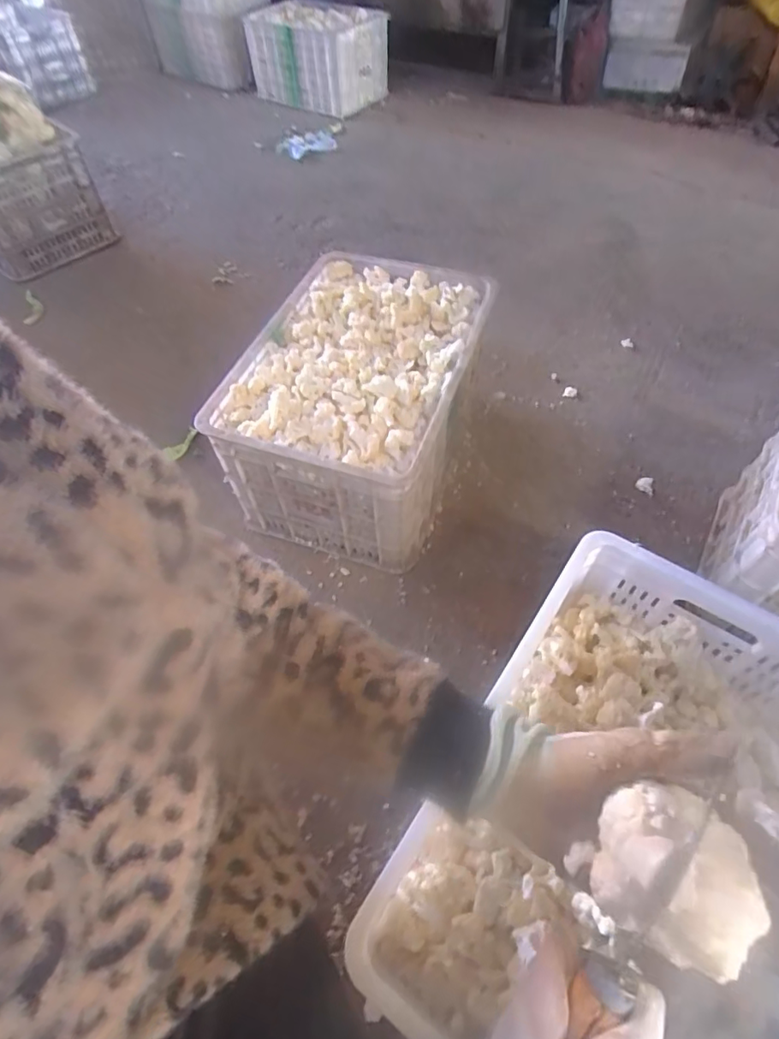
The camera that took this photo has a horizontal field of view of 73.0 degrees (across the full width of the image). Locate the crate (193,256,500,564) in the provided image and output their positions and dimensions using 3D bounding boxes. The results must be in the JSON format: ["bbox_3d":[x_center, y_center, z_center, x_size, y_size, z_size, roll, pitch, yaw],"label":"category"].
[{"bbox_3d":[-0.044,-0.214,0.994,0.347,0.284,0.500,15,57,12],"label":"crate"}]

